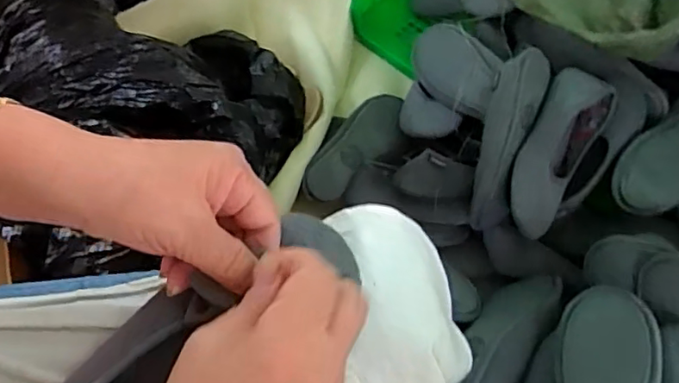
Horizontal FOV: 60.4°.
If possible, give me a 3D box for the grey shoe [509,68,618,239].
[{"bbox_3d":[0.283,-0.053,0.763,0.083,0.057,0.229,27,85,12],"label":"grey shoe"}]

